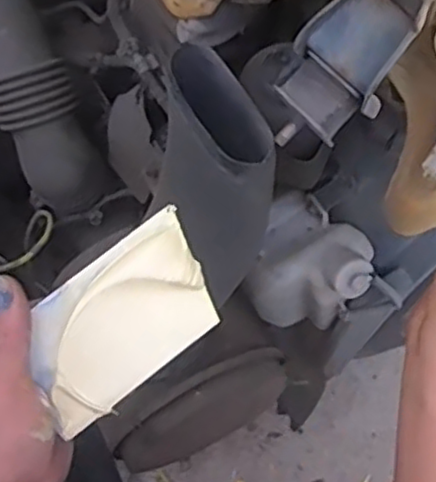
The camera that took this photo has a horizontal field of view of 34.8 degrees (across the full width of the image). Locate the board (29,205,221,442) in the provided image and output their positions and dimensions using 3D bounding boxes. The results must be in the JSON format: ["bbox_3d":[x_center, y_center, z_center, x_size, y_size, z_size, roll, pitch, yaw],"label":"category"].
[{"bbox_3d":[-0.057,0.048,0.410,0.118,0.008,0.074,-38,98,-5],"label":"board"}]

